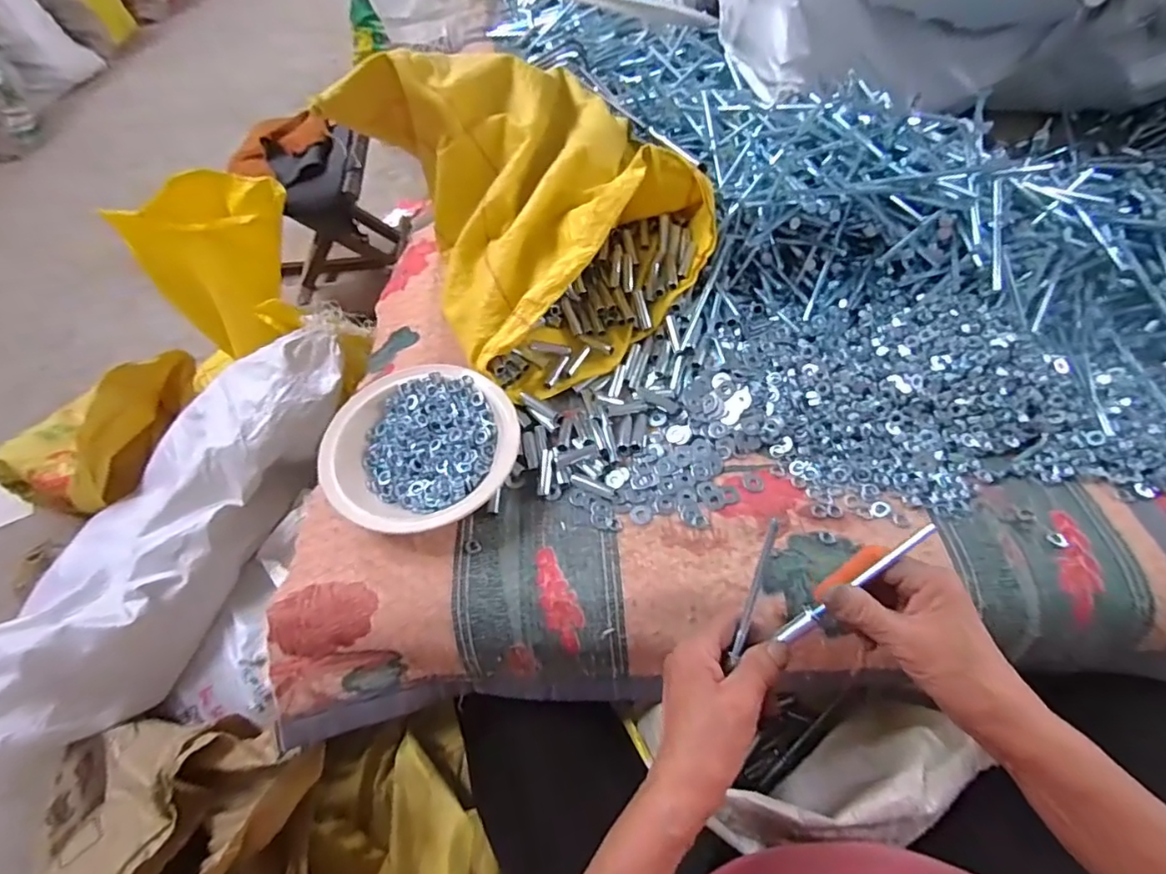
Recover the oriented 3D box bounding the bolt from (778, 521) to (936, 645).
[{"bbox_3d":[0.174,0.095,0.368,0.119,0.009,0.007,-43,59,12],"label":"bolt"}]

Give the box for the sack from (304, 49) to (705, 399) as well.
[{"bbox_3d":[-0.045,-0.253,0.620,0.299,0.201,0.326,-32,60,-16],"label":"sack"}]

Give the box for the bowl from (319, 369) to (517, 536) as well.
[{"bbox_3d":[-0.150,0.011,0.540,0.168,0.053,0.165,-2,57,3],"label":"bowl"}]

